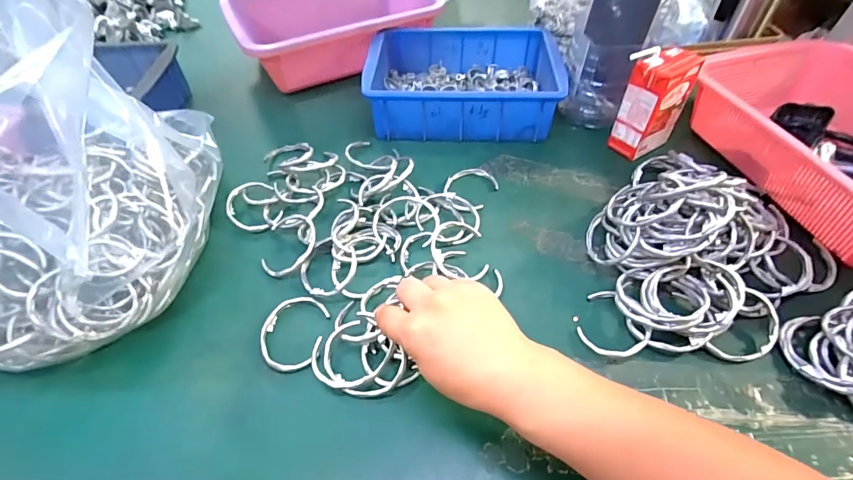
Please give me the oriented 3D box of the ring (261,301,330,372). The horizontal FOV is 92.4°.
[{"bbox_3d":[-0.115,0.080,0.351,0.053,0.013,0.064,2,51,1],"label":"ring"}]

